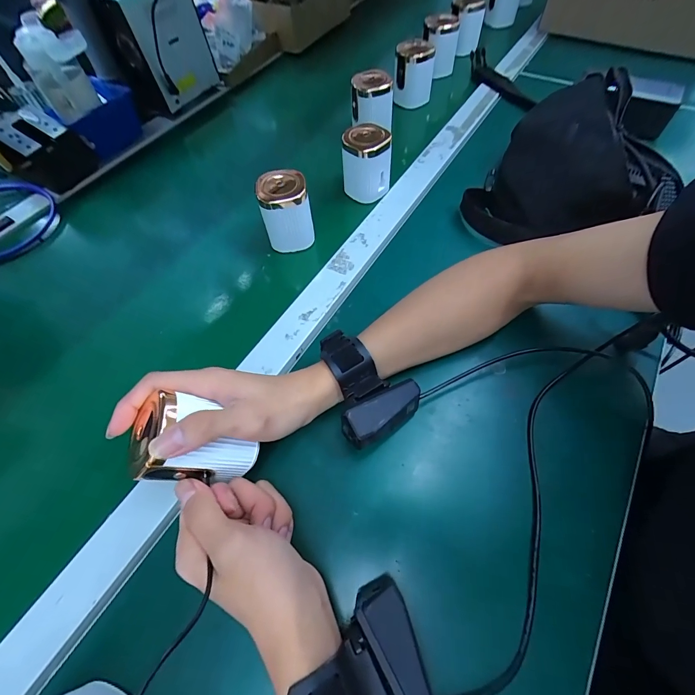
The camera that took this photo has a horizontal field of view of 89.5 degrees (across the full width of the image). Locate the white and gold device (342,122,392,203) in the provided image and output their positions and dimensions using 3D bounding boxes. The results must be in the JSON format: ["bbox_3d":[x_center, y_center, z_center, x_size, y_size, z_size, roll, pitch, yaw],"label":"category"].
[{"bbox_3d":[0.024,-0.231,0.438,0.058,0.073,0.057,2,61,4],"label":"white and gold device"}]

